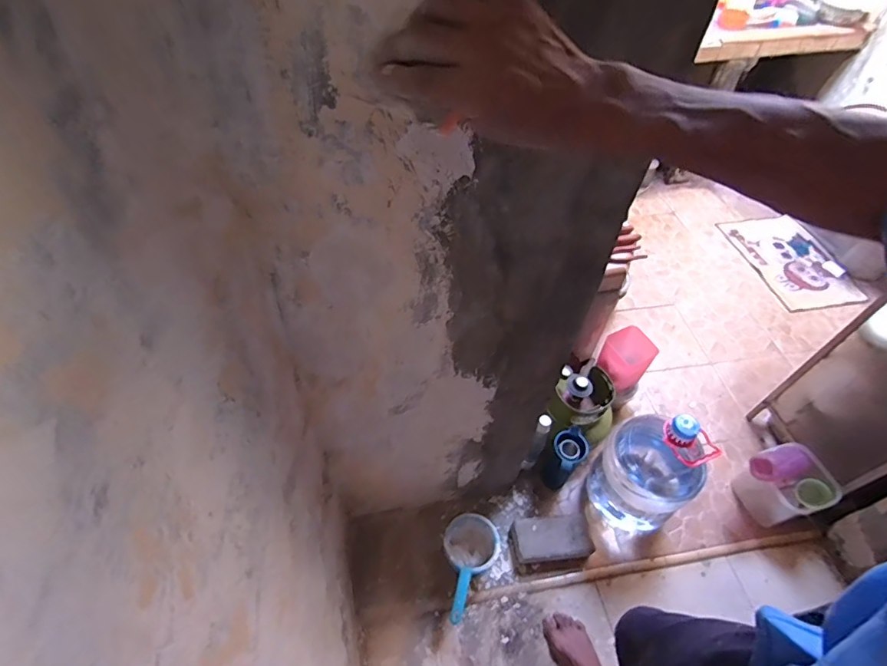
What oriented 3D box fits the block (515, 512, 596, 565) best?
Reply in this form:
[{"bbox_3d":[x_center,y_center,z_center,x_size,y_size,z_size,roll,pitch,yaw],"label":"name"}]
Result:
[{"bbox_3d":[0.307,0.582,1.327,0.205,0.076,0.112,-2,51,-4],"label":"block"}]

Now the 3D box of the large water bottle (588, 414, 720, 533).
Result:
[{"bbox_3d":[0.554,0.360,1.265,0.234,0.469,0.222,1,51,-1],"label":"large water bottle"}]

